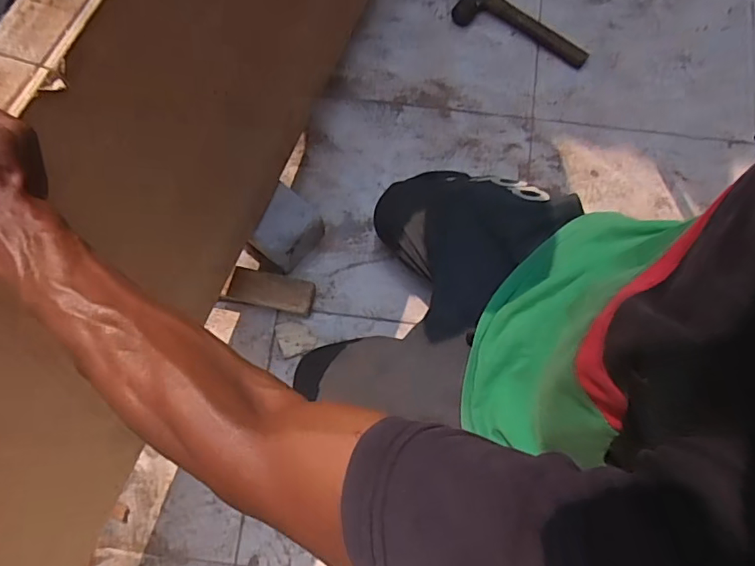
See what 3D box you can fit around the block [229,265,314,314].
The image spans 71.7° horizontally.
[{"bbox_3d":[-0.171,0.012,0.863,0.130,0.047,0.060,11,78,3],"label":"block"}]

